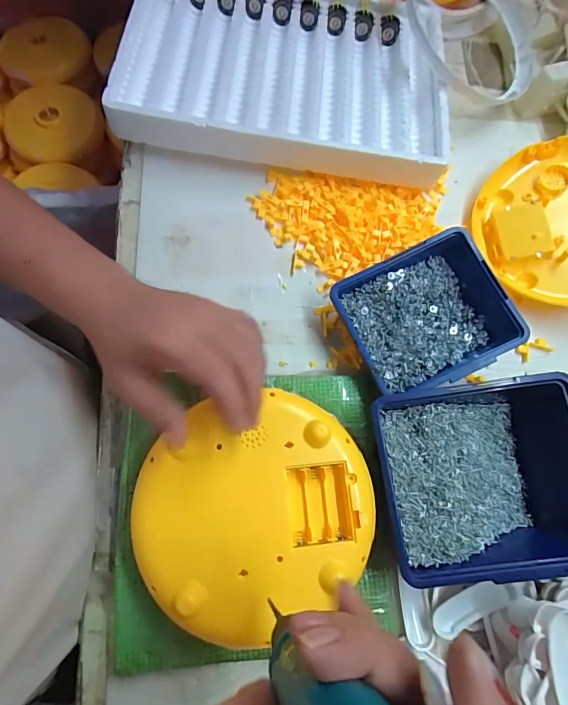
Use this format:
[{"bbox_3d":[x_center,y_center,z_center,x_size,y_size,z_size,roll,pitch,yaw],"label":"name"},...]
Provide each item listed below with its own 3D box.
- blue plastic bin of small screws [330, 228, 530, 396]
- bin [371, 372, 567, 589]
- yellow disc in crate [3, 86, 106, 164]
[{"bbox_3d":[0.128,-0.032,0.360,0.142,0.048,0.122,-22,78,-10],"label":"blue plastic bin of small screws"},{"bbox_3d":[0.173,0.101,0.333,0.186,0.082,0.146,-8,76,-8],"label":"bin"},{"bbox_3d":[-0.449,-0.446,0.765,0.175,0.044,0.178,1,75,-5],"label":"yellow disc in crate"}]

